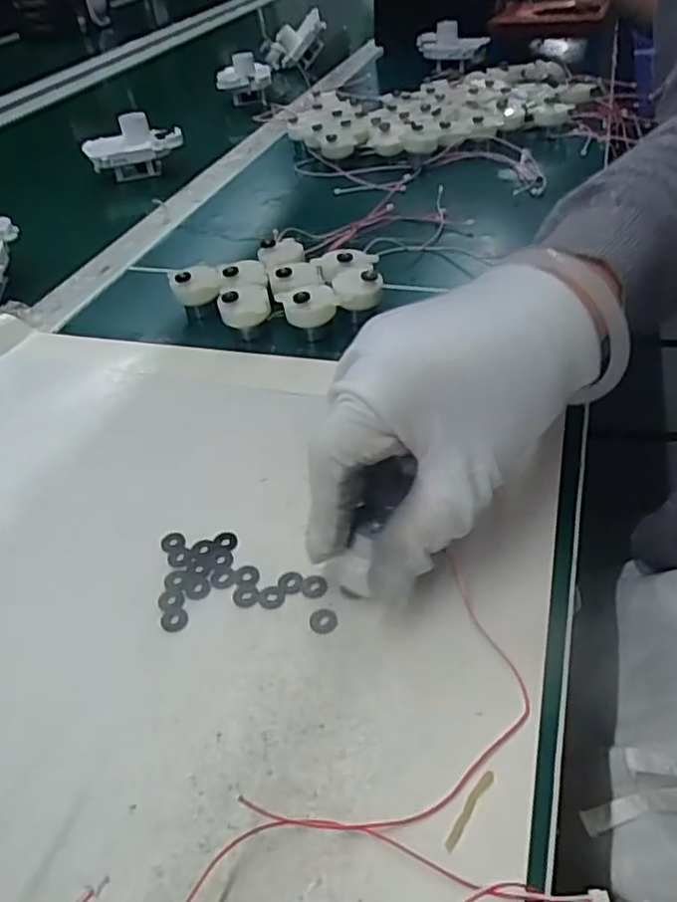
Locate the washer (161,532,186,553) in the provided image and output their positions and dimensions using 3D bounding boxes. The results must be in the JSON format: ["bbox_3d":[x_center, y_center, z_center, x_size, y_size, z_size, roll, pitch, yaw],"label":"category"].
[{"bbox_3d":[-0.075,0.041,0.297,0.011,0.004,0.013,-21,44,-15],"label":"washer"}]

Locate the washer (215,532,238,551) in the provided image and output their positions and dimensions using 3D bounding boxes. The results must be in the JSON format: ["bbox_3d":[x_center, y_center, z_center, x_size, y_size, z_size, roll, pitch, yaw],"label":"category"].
[{"bbox_3d":[-0.050,0.040,0.296,0.011,0.004,0.010,0,48,0],"label":"washer"}]

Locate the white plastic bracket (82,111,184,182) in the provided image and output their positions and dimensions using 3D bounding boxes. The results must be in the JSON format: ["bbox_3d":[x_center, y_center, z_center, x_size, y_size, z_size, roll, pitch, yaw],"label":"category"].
[{"bbox_3d":[-0.207,-0.309,0.666,0.095,0.052,0.044,-12,41,-6],"label":"white plastic bracket"}]

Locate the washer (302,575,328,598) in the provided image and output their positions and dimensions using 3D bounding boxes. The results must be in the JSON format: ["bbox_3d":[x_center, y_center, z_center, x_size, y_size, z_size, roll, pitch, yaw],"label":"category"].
[{"bbox_3d":[-0.010,0.056,0.272,0.010,0.004,0.010,-3,42,4],"label":"washer"}]

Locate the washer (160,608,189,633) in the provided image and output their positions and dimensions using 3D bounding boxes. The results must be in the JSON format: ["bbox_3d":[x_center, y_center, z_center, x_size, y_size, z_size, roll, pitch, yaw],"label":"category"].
[{"bbox_3d":[-0.067,0.069,0.267,0.011,0.004,0.011,-1,47,1],"label":"washer"}]

